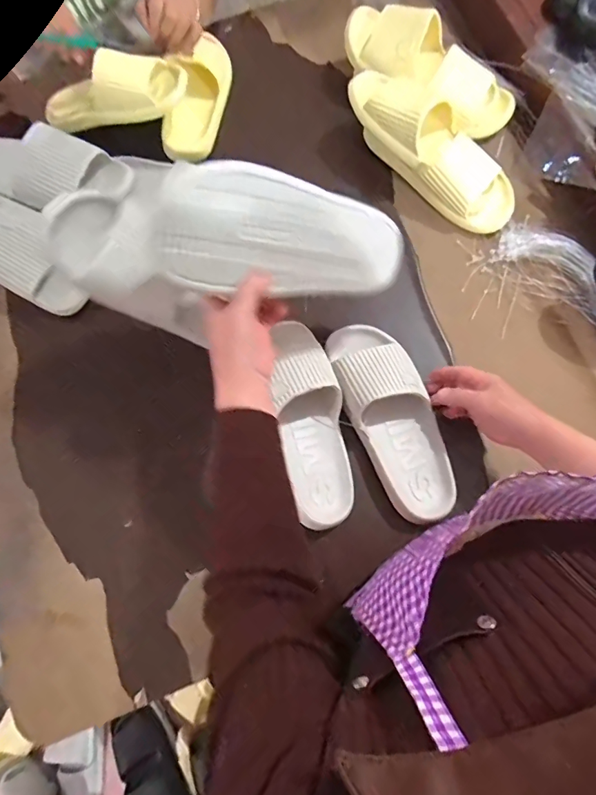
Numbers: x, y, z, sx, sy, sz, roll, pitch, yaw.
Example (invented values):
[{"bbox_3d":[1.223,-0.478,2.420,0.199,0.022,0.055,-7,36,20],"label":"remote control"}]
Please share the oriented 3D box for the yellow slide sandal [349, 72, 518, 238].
[{"bbox_3d":[0.200,-0.365,0.639,0.297,0.083,0.100,40,79,-5],"label":"yellow slide sandal"}]

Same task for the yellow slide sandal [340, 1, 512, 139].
[{"bbox_3d":[0.208,-0.513,0.662,0.285,0.082,0.095,25,77,-10],"label":"yellow slide sandal"}]

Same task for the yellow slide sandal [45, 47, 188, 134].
[{"bbox_3d":[-0.297,-0.464,0.647,0.229,0.085,0.094,-1,75,15],"label":"yellow slide sandal"}]

